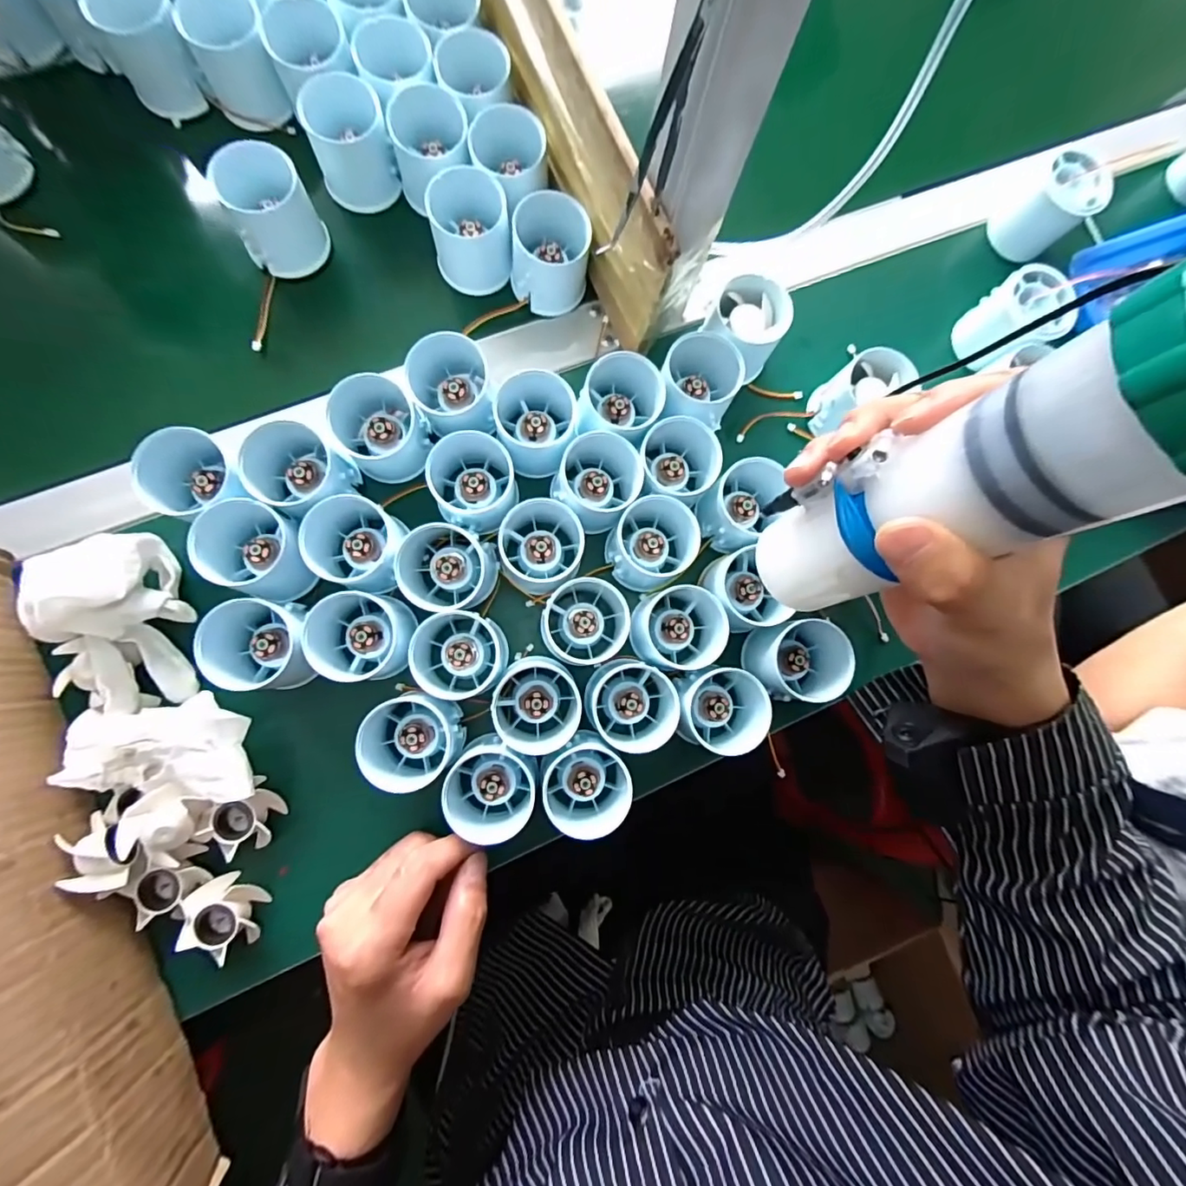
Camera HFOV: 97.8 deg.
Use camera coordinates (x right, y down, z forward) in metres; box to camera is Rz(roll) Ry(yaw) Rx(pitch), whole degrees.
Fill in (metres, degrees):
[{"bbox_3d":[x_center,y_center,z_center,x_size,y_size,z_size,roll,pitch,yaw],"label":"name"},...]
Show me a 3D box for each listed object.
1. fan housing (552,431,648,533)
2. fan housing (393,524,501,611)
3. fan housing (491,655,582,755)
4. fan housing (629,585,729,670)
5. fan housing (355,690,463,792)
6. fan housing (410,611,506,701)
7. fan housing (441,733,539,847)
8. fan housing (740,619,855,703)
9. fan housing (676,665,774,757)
[{"bbox_3d":[0.003,-0.076,0.340,0.054,0.042,0.061,17,82,-3],"label":"fan housing"},{"bbox_3d":[-0.089,-0.016,0.321,0.051,0.045,0.055,1,83,-5],"label":"fan housing"},{"bbox_3d":[-0.035,0.068,0.325,0.054,0.039,0.055,1,83,-5],"label":"fan housing"},{"bbox_3d":[0.056,0.022,0.337,0.056,0.046,0.054,1,83,-5],"label":"fan housing"},{"bbox_3d":[-0.107,0.088,0.314,0.050,0.054,0.052,1,83,-5],"label":"fan housing"},{"bbox_3d":[-0.081,0.039,0.318,0.050,0.045,0.051,1,83,-5],"label":"fan housing"},{"bbox_3d":[-0.059,0.119,0.314,0.058,0.046,0.052,39,81,0],"label":"fan housing"},{"bbox_3d":[0.134,0.046,0.341,0.051,0.046,0.053,1,83,-5],"label":"fan housing"},{"bbox_3d":[0.085,0.075,0.335,0.062,0.047,0.052,-2,83,-6],"label":"fan housing"}]

